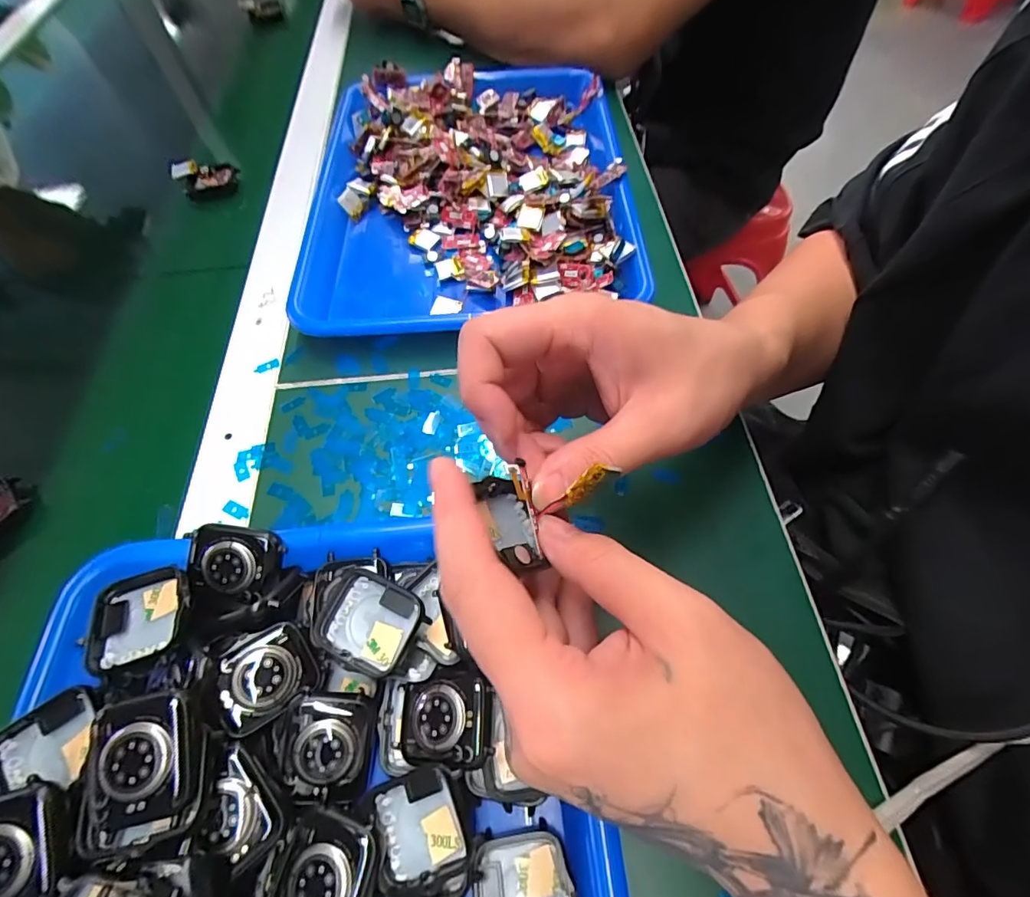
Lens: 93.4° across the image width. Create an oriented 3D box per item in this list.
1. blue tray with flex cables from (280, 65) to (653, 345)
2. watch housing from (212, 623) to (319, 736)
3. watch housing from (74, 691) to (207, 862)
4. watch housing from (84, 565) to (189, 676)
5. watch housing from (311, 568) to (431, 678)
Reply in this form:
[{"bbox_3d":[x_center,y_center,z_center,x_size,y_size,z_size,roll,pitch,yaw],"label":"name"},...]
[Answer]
[{"bbox_3d":[-0.039,-0.225,0.410,0.266,0.044,0.318,-4,59,0],"label":"blue tray with flex cables"},{"bbox_3d":[-0.110,0.099,0.213,0.040,0.011,0.036,-17,73,-27],"label":"watch housing"},{"bbox_3d":[-0.139,0.120,0.182,0.038,0.013,0.050,-3,78,-7],"label":"watch housing"},{"bbox_3d":[-0.168,0.076,0.219,0.040,0.012,0.044,-15,60,-6],"label":"watch housing"},{"bbox_3d":[-0.068,0.078,0.220,0.051,0.009,0.037,16,62,12],"label":"watch housing"}]

